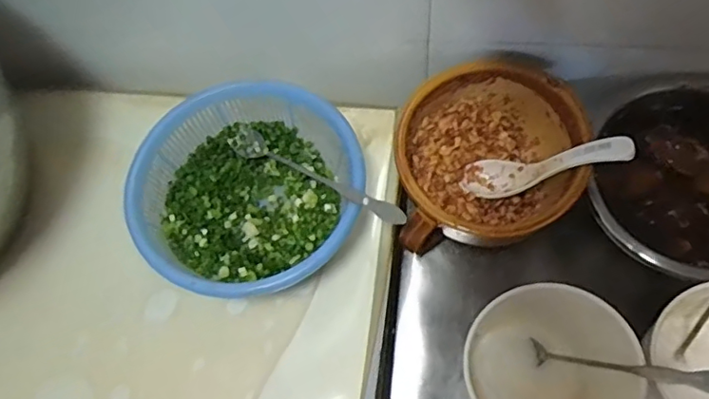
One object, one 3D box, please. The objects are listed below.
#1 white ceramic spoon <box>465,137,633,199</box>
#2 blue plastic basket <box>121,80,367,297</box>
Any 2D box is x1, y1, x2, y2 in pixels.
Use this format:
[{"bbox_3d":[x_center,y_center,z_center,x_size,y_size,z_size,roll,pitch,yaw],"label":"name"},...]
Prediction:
[{"bbox_3d":[0.151,-0.027,0.460,0.026,0.138,0.033,29,61,-33],"label":"white ceramic spoon"},{"bbox_3d":[-0.084,-0.004,0.465,0.178,0.068,0.171,-1,65,3],"label":"blue plastic basket"}]

